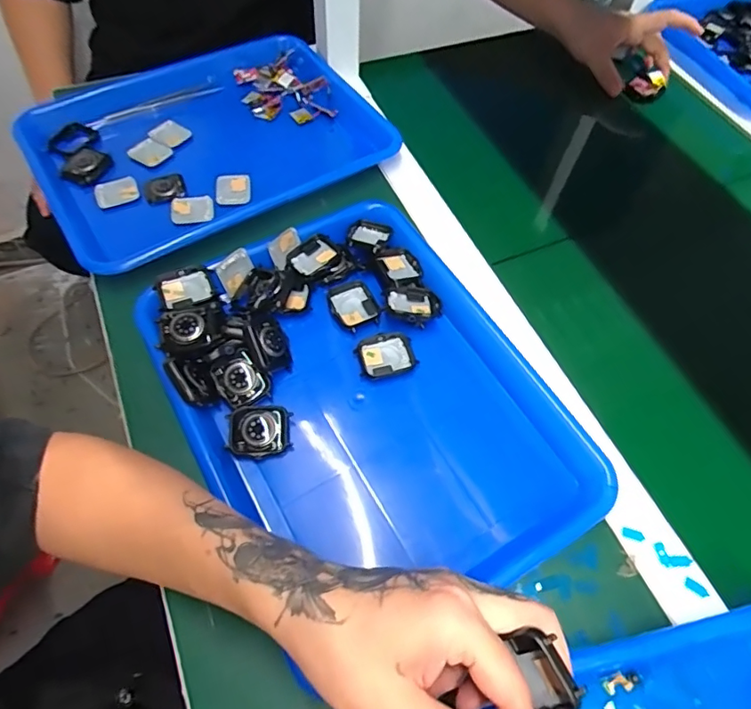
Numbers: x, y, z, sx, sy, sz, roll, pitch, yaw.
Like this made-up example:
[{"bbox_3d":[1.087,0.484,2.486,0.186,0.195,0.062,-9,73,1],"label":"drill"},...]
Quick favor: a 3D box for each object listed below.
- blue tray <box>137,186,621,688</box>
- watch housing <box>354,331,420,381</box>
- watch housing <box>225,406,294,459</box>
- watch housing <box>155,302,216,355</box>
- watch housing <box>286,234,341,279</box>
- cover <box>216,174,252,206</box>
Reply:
[{"bbox_3d":[-0.007,0.029,0.393,0.257,0.042,0.327,-29,65,-17],"label":"blue tray"},{"bbox_3d":[0.008,0.001,0.426,0.046,0.007,0.037,-16,62,-10],"label":"watch housing"},{"bbox_3d":[-0.087,0.058,0.381,0.046,0.015,0.037,-3,61,-4],"label":"watch housing"},{"bbox_3d":[-0.149,-0.018,0.403,0.042,0.018,0.038,-17,62,-11],"label":"watch housing"},{"bbox_3d":[-0.056,-0.088,0.468,0.046,0.014,0.035,-36,68,-20],"label":"watch housing"},{"bbox_3d":[-0.144,-0.168,0.520,0.034,0.007,0.035,1,77,-17],"label":"cover"}]

